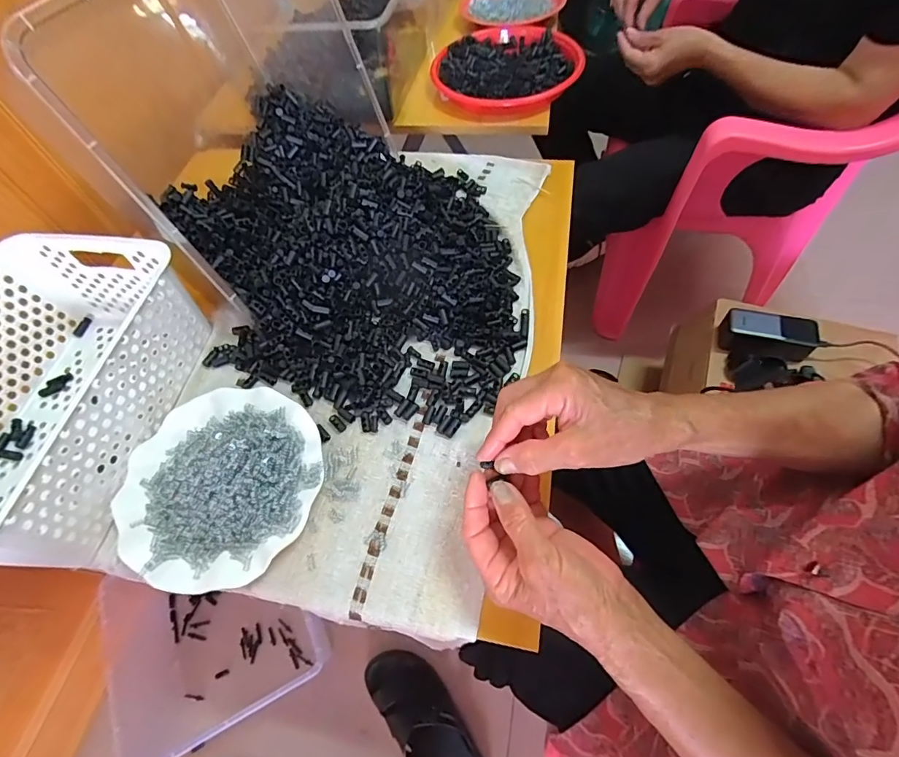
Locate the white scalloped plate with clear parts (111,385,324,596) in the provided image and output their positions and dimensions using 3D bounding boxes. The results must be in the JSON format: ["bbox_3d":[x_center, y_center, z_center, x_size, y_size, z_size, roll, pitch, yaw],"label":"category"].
[{"bbox_3d":[-0.210,0.088,0.407,0.181,0.049,0.179,-2,59,3],"label":"white scalloped plate with clear parts"}]

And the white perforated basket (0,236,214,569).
[{"bbox_3d":[-0.386,0.018,0.425,0.202,0.104,0.305,5,60,8],"label":"white perforated basket"}]

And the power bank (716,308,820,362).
[{"bbox_3d":[0.520,-0.073,0.738,0.131,0.048,0.060,14,61,13],"label":"power bank"}]

